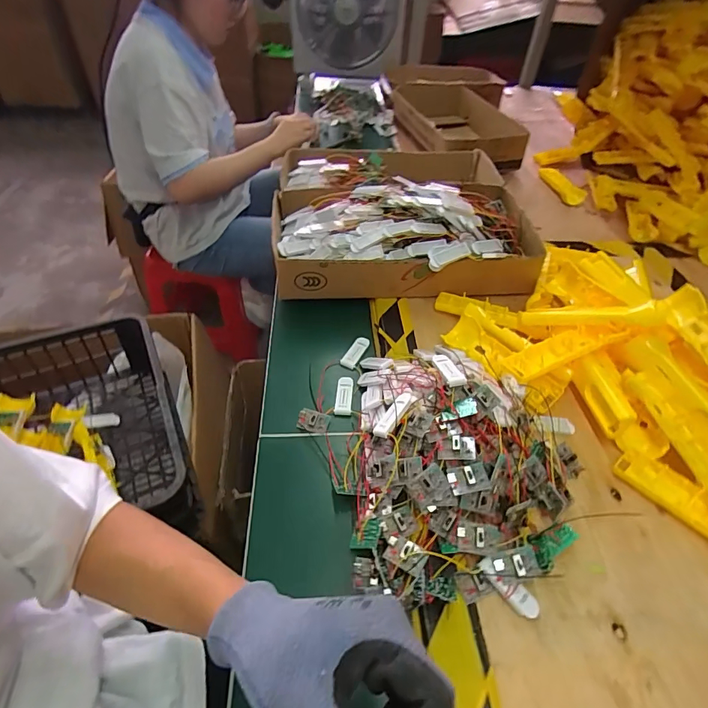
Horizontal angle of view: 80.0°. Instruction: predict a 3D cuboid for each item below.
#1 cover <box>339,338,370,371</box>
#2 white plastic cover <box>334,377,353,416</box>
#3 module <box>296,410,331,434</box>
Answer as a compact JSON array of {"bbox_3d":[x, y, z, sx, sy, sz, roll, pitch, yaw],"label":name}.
[{"bbox_3d":[0.002,-0.003,0.598,0.021,0.015,0.057,22,48,16],"label":"cover"},{"bbox_3d":[-0.013,0.053,0.541,0.021,0.007,0.056,4,46,0],"label":"white plastic cover"},{"bbox_3d":[-0.050,0.082,0.513,0.038,0.010,0.025,9,46,5],"label":"module"}]

